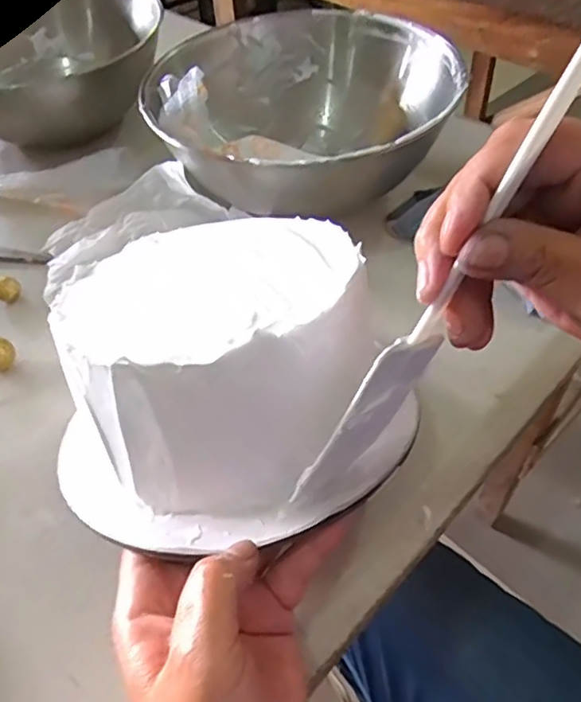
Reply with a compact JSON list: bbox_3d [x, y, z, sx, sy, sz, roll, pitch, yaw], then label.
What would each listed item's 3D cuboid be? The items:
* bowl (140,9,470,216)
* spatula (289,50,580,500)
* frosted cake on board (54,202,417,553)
[{"bbox_3d":[0.016,-0.196,0.501,0.226,0.092,0.214,-2,49,2],"label":"bowl"},{"bbox_3d":[0.060,-0.032,0.209,0.035,0.221,0.007,-2,38,-46],"label":"spatula"},{"bbox_3d":[-0.032,0.005,0.309,0.177,0.107,0.168,-10,28,2],"label":"frosted cake on board"}]

